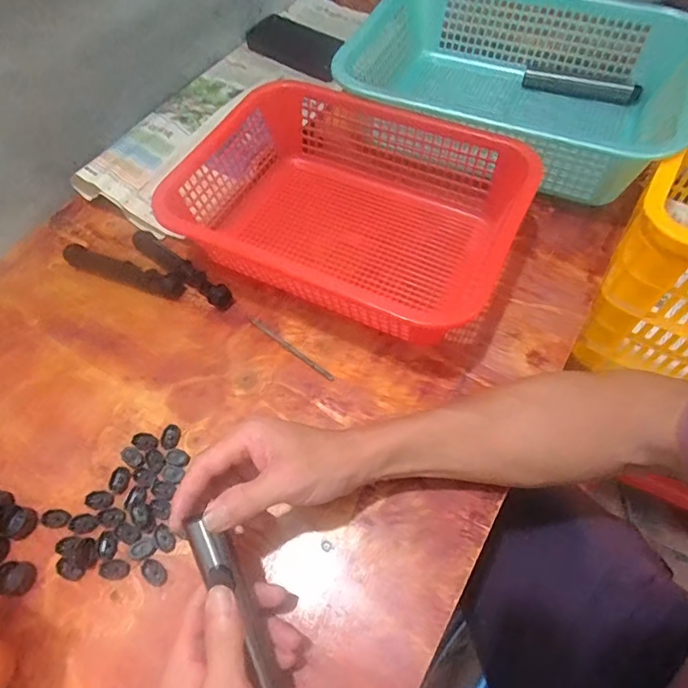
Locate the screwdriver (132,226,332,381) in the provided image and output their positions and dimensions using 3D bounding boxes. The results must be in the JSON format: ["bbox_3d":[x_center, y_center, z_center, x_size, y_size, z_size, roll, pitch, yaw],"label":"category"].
[{"bbox_3d":[-0.128,-0.045,0.505,0.284,0.026,0.024,36,66,21],"label":"screwdriver"}]

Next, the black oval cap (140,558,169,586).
[{"bbox_3d":[-0.152,0.183,0.383,0.023,0.005,0.015,32,65,19],"label":"black oval cap"}]

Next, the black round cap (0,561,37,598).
[{"bbox_3d":[-0.263,0.187,0.381,0.025,0.010,0.025,-1,59,2],"label":"black round cap"}]

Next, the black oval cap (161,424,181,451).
[{"bbox_3d":[-0.160,0.086,0.439,0.017,0.004,0.024,4,59,5],"label":"black oval cap"}]

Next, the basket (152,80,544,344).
[{"bbox_3d":[0.006,-0.138,0.511,0.335,0.099,0.247,23,63,15],"label":"basket"}]

